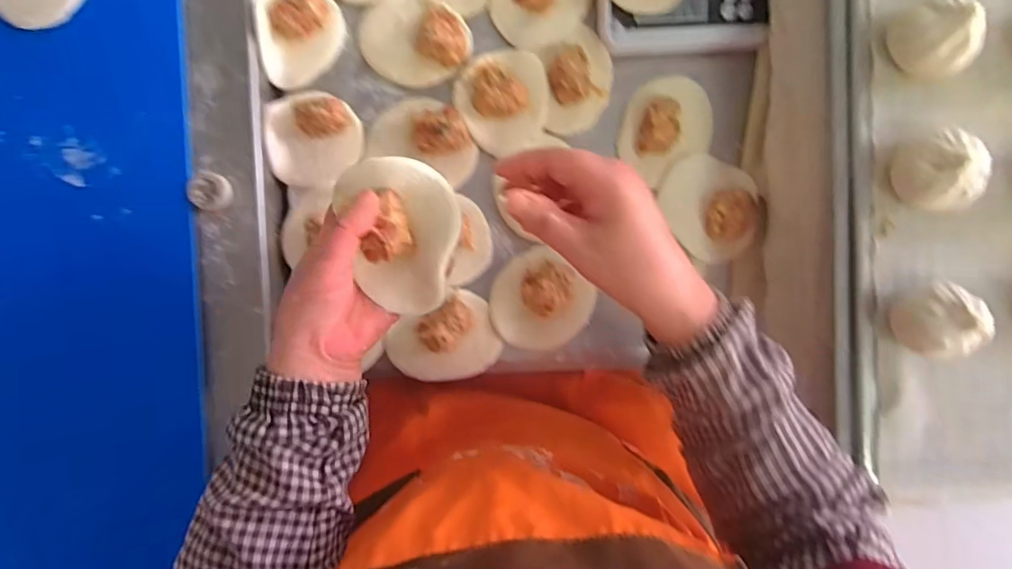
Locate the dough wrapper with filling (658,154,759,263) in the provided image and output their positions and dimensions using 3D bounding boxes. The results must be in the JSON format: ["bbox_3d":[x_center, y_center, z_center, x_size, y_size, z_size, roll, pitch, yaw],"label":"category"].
[{"bbox_3d":[0.190,-0.073,0.482,0.081,0.027,0.099,-31,92,-1],"label":"dough wrapper with filling"}]

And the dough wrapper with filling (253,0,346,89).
[{"bbox_3d":[-0.180,-0.223,0.465,0.066,0.031,0.084,-6,92,-2],"label":"dough wrapper with filling"}]

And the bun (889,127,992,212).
[{"bbox_3d":[0.304,-0.079,0.371,0.050,0.044,0.056,-22,92,-2],"label":"bun"}]

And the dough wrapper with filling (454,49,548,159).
[{"bbox_3d":[0.000,-0.166,0.467,0.082,0.020,0.085,0,91,-2],"label":"dough wrapper with filling"}]

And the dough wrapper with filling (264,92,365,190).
[{"bbox_3d":[-0.170,-0.128,0.466,0.079,0.034,0.081,-1,91,-2],"label":"dough wrapper with filling"}]

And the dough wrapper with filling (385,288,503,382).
[{"bbox_3d":[-0.054,0.053,0.469,0.093,0.030,0.075,-31,92,-1],"label":"dough wrapper with filling"}]

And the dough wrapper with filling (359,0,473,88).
[{"bbox_3d":[-0.081,-0.221,0.466,0.092,0.029,0.081,-17,92,-2],"label":"dough wrapper with filling"}]

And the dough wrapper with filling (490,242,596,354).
[{"bbox_3d":[0.030,0.018,0.473,0.089,0.033,0.081,41,90,-3],"label":"dough wrapper with filling"}]

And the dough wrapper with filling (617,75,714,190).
[{"bbox_3d":[0.145,-0.145,0.477,0.086,0.025,0.080,-34,92,-1],"label":"dough wrapper with filling"}]

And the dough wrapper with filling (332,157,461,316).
[{"bbox_3d":[-0.065,-0.032,0.338,0.072,0.025,0.099,-16,92,-2],"label":"dough wrapper with filling"}]

